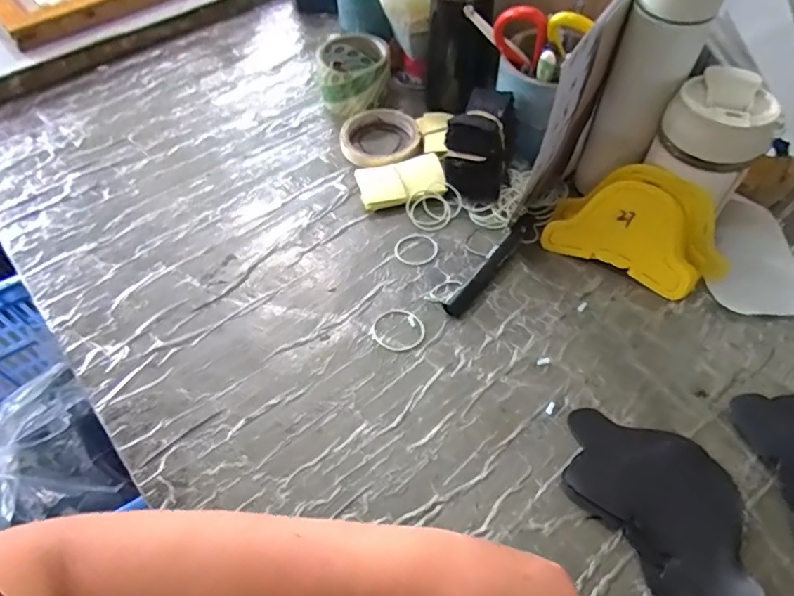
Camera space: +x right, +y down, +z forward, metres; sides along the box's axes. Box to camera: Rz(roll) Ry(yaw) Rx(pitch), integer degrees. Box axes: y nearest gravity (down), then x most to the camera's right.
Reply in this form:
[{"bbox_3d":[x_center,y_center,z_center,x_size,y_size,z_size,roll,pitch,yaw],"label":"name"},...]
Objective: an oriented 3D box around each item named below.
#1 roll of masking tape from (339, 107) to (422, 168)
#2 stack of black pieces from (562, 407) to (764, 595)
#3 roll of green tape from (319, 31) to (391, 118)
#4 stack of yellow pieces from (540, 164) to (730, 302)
[{"bbox_3d":[-0.020,-0.189,0.639,0.093,0.021,0.090,-1,54,2],"label":"roll of masking tape"},{"bbox_3d":[0.197,0.147,0.397,0.103,0.015,0.163,-30,58,-18],"label":"stack of black pieces"},{"bbox_3d":[-0.053,-0.289,0.690,0.090,0.069,0.107,0,54,2],"label":"roll of green tape"},{"bbox_3d":[0.237,-0.071,0.518,0.165,0.106,0.042,25,30,17],"label":"stack of yellow pieces"}]

